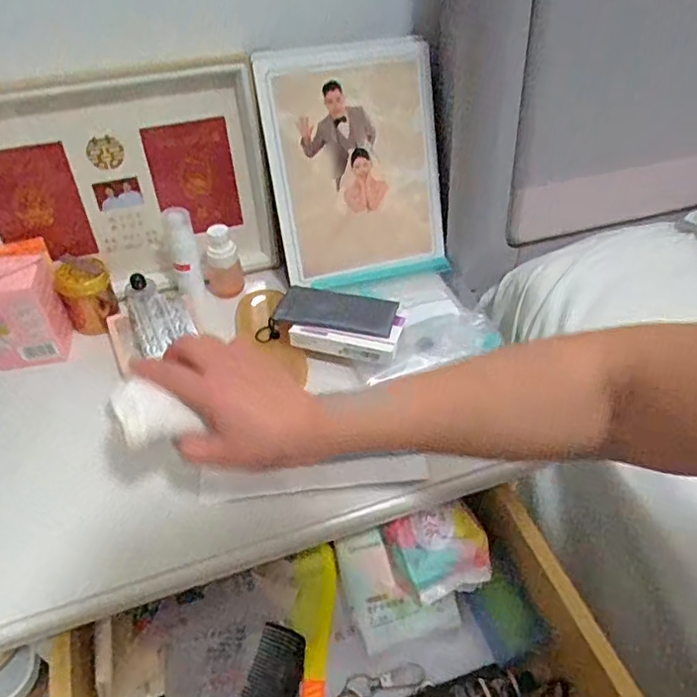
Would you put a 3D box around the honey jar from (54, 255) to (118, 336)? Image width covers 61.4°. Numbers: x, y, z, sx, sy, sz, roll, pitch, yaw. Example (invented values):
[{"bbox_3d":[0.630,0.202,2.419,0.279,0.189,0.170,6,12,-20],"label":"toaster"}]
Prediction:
[{"bbox_3d":[-0.276,-0.059,0.623,0.051,0.068,0.050,0,45,0],"label":"honey jar"}]

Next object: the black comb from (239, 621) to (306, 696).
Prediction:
[{"bbox_3d":[-0.071,0.301,0.515,0.046,0.004,0.103,23,69,2],"label":"black comb"}]

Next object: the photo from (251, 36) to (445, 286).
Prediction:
[{"bbox_3d":[0.009,-0.204,0.649,0.192,0.238,0.032,-11,27,-7],"label":"photo"}]

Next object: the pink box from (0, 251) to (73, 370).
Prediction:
[{"bbox_3d":[-0.326,-0.036,0.579,0.073,0.090,0.064,-15,47,-15],"label":"pink box"}]

